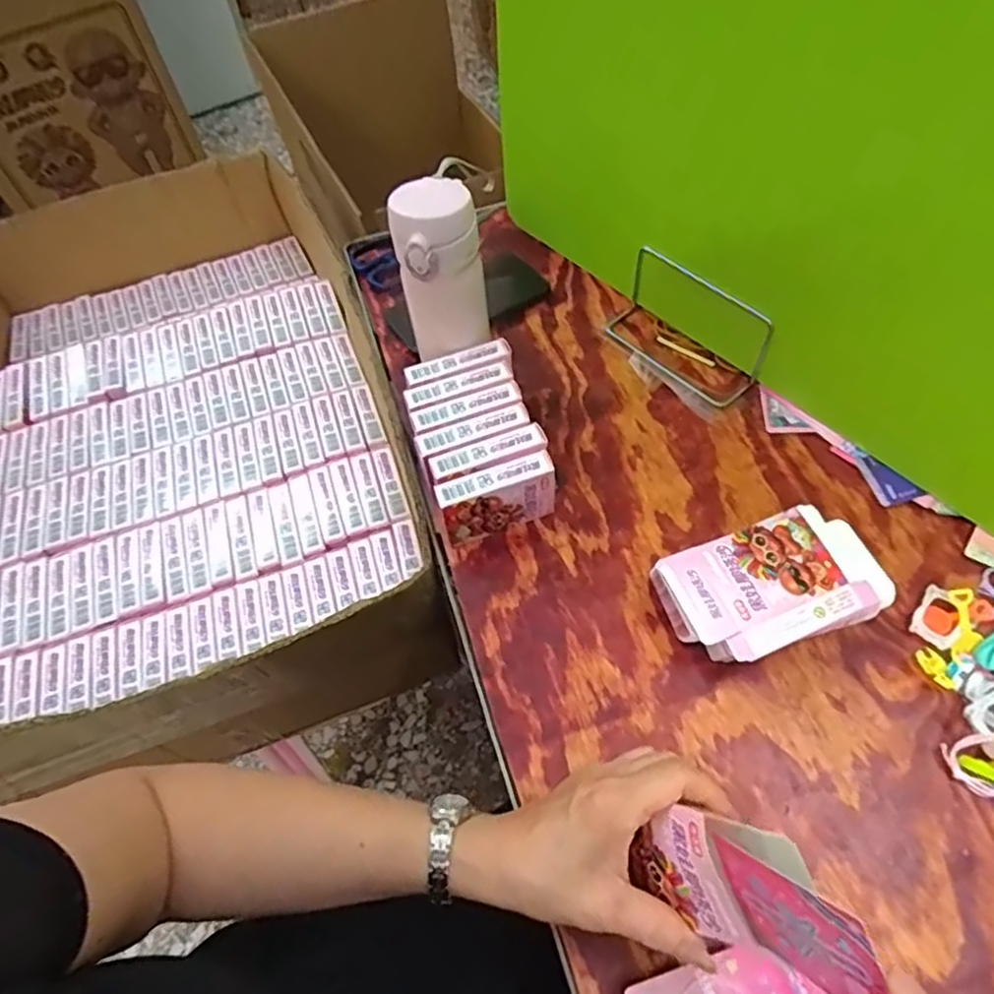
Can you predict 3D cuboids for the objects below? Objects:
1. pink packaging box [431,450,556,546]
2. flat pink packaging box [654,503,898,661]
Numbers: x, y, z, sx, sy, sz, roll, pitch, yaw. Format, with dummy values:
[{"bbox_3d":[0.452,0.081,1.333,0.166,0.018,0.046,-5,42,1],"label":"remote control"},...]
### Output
[{"bbox_3d":[0.001,0.003,0.532,0.092,0.066,0.026,-19,58,-8],"label":"pink packaging box"},{"bbox_3d":[0.203,0.068,0.489,0.148,0.046,0.088,-20,58,-8],"label":"flat pink packaging box"}]

